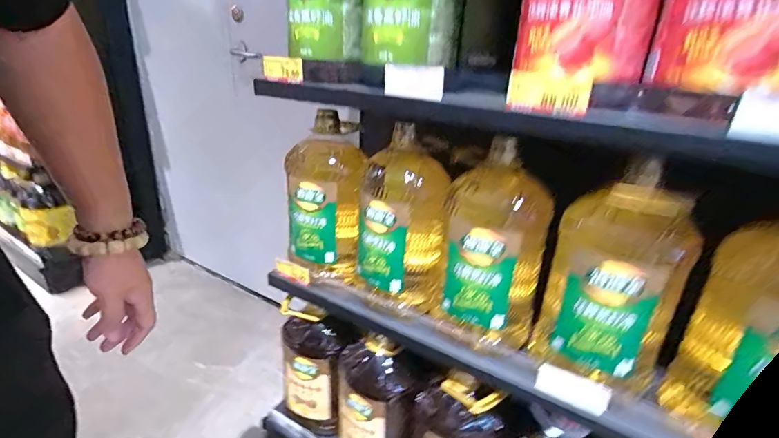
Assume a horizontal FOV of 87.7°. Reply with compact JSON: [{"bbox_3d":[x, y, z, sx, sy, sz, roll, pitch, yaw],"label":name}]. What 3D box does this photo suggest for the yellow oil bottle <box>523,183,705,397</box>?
[{"bbox_3d":[0.312,0.091,0.577,0.167,0.297,0.109,17,25,30],"label":"yellow oil bottle"}]

